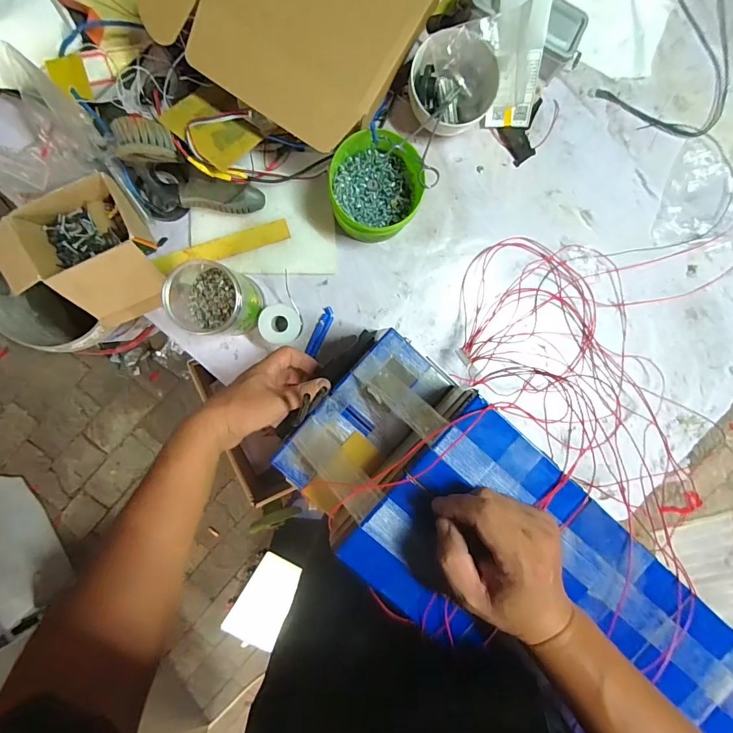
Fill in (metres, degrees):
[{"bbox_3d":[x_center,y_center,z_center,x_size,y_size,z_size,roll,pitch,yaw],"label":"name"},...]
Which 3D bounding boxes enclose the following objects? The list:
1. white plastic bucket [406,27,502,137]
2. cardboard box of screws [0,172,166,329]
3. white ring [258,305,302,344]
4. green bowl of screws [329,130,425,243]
[{"bbox_3d":[0.112,-0.367,0.522,0.113,0.069,0.112,-17,94,-2],"label":"white plastic bucket"},{"bbox_3d":[-0.364,-0.139,0.507,0.175,0.067,0.165,-23,94,-1],"label":"cardboard box of screws"},{"bbox_3d":[-0.115,-0.056,0.533,0.049,0.057,0.050,1,94,-4],"label":"white ring"},{"bbox_3d":[0.011,-0.230,0.511,0.123,0.094,0.117,25,92,-6],"label":"green bowl of screws"}]

